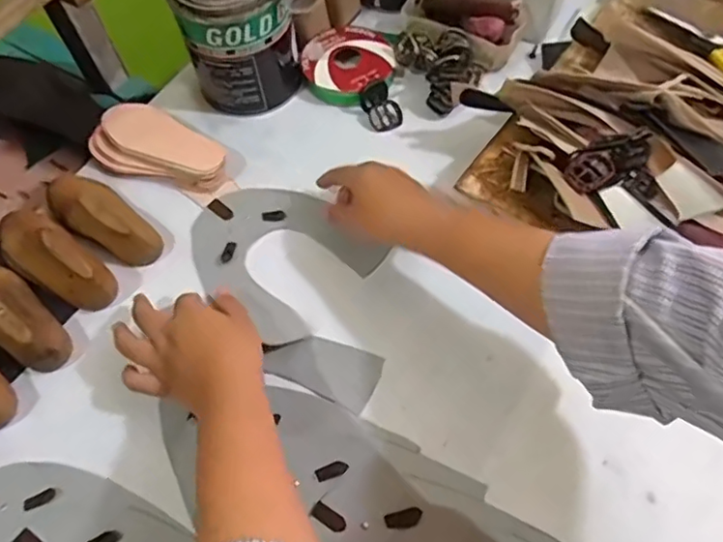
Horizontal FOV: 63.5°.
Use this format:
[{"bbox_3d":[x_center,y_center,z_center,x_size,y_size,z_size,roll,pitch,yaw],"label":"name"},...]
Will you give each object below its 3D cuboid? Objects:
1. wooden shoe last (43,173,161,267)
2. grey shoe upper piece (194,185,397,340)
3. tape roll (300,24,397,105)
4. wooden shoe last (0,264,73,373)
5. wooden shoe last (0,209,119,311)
[{"bbox_3d":[-0.240,-0.056,0.524,0.138,0.047,0.054,39,69,20],"label":"wooden shoe last"},{"bbox_3d":[-0.078,-0.019,0.526,0.158,0.006,0.127,37,68,19],"label":"grey shoe upper piece"},{"bbox_3d":[-0.013,-0.220,0.621,0.094,0.025,0.098,-1,61,1],"label":"tape roll"},{"bbox_3d":[-0.297,0.027,0.481,0.134,0.056,0.049,30,66,16],"label":"wooden shoe last"},{"bbox_3d":[-0.272,-0.018,0.504,0.146,0.053,0.051,34,67,18],"label":"wooden shoe last"}]

